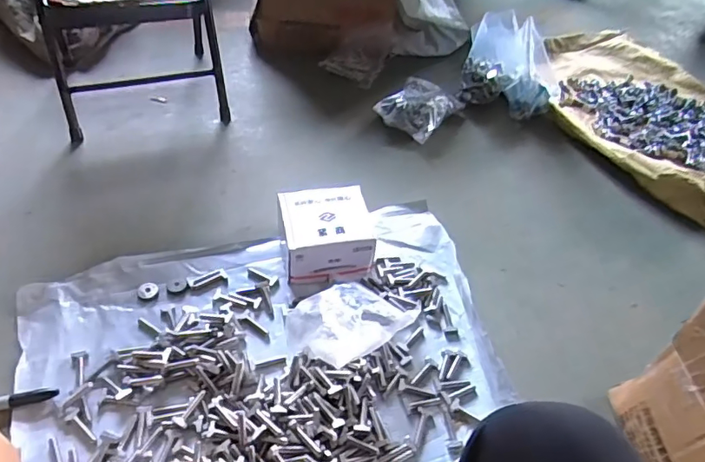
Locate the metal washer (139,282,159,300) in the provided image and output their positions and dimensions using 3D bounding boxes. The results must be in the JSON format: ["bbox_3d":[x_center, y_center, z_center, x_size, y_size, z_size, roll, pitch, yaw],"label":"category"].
[{"bbox_3d":[-0.322,0.094,0.815,0.031,0.004,0.030,-9,49,-15],"label":"metal washer"}]

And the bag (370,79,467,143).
[{"bbox_3d":[0.151,-0.281,1.173,0.140,0.061,0.187,28,49,21],"label":"bag"}]

